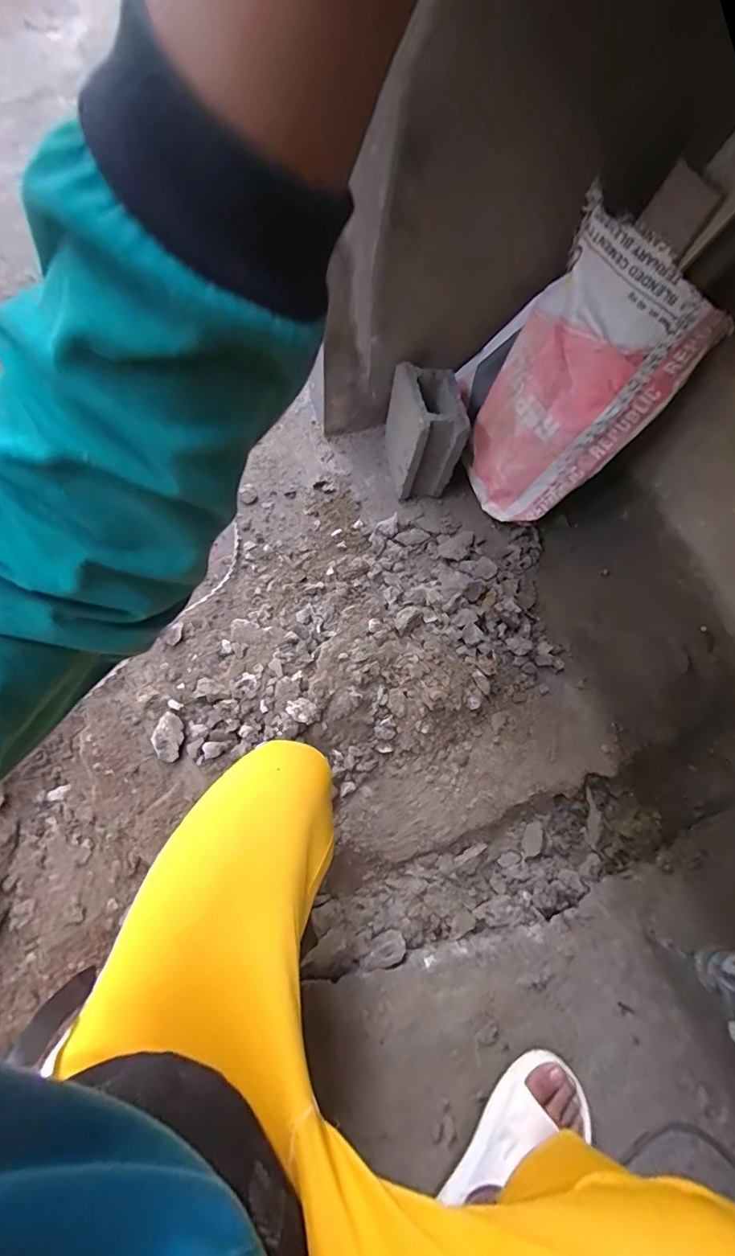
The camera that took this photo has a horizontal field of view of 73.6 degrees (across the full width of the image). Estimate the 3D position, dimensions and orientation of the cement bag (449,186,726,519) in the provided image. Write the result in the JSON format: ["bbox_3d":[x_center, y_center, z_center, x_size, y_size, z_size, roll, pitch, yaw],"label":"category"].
[{"bbox_3d":[0.316,-0.407,0.833,0.310,0.427,0.108,51,48,1],"label":"cement bag"}]

